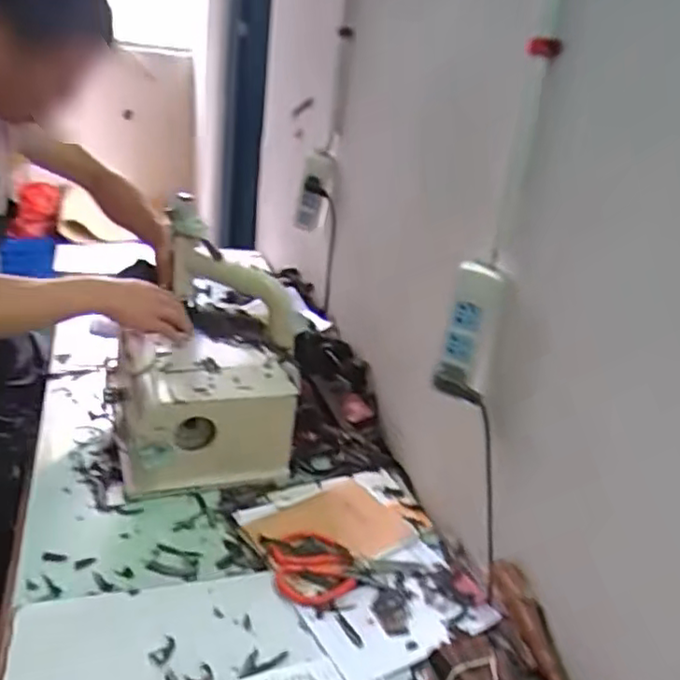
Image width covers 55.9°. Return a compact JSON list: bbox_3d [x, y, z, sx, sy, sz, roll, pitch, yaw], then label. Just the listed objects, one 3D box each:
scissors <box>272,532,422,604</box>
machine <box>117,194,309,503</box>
[{"bbox_3d":[0.009,0.277,0.800,0.185,0.014,0.106,-2,28,-14],"label":"scissors"},{"bbox_3d":[-0.201,0.017,0.979,0.274,0.281,0.323,-1,28,-11],"label":"machine"}]

